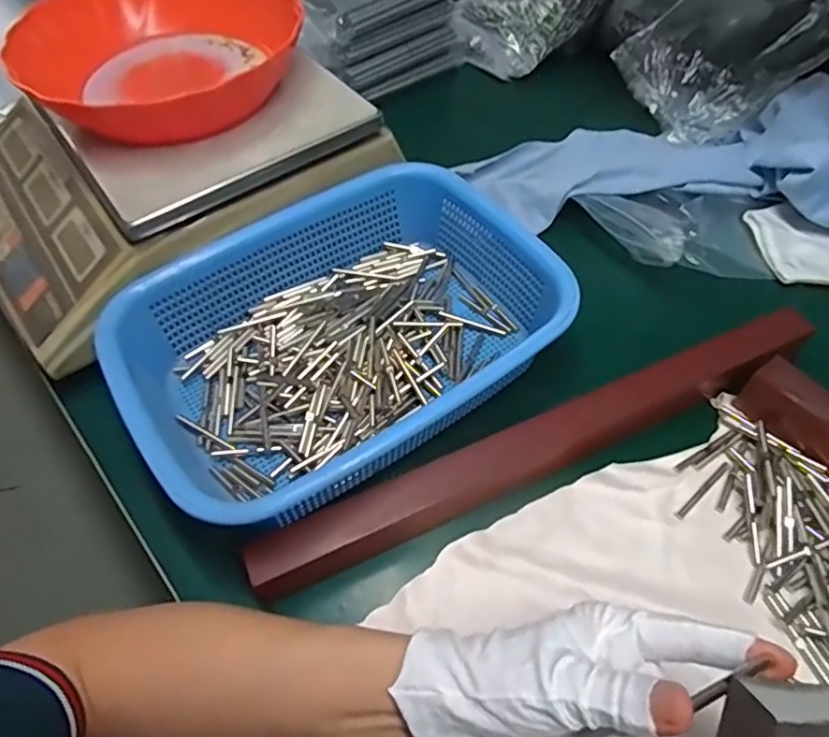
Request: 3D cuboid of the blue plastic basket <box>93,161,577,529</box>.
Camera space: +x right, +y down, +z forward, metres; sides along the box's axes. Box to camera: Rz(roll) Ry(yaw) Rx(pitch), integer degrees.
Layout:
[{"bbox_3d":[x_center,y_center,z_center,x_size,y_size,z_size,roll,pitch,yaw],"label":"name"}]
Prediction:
[{"bbox_3d":[-0.048,-0.025,0.417,0.283,0.070,0.213,-32,61,-17],"label":"blue plastic basket"}]

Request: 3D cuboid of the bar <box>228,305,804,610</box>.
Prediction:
[{"bbox_3d":[0.086,0.047,0.373,0.383,0.046,0.033,-22,58,-11],"label":"bar"}]

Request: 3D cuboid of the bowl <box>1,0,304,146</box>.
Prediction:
[{"bbox_3d":[-0.191,-0.244,0.456,0.200,0.051,0.196,-1,57,2],"label":"bowl"}]

